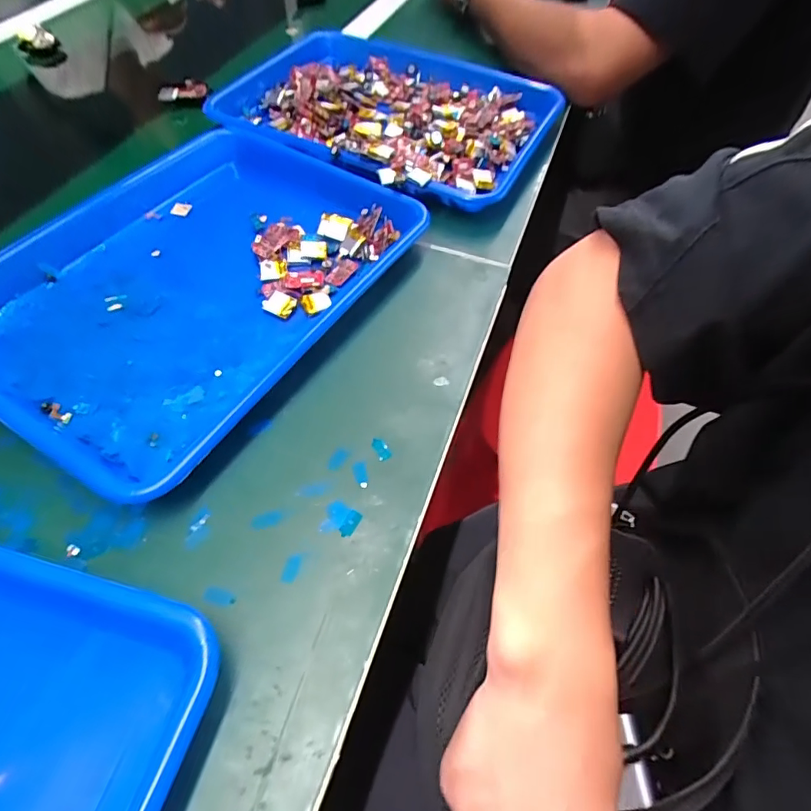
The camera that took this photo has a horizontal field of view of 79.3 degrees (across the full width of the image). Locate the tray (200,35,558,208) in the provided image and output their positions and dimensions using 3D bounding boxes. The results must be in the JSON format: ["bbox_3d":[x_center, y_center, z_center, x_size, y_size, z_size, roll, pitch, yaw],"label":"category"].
[{"bbox_3d":[-0.020,-0.337,0.565,0.361,0.049,0.274,27,62,15],"label":"tray"}]

